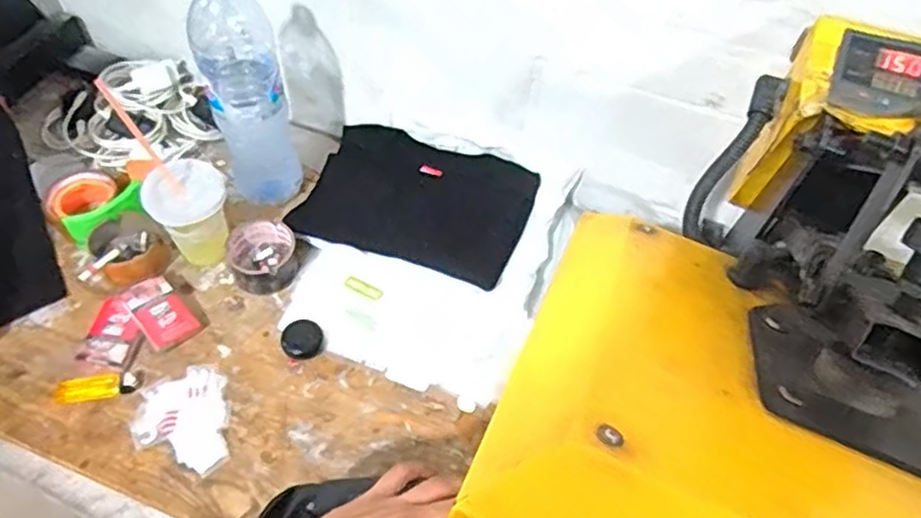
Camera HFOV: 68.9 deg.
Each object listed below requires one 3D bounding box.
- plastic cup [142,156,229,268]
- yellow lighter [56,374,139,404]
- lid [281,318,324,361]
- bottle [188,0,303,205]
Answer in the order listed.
[{"bbox_3d":[-0.315,-0.053,0.793,0.083,0.112,0.077,2,55,-3],"label":"plastic cup"},{"bbox_3d":[-0.395,0.139,0.732,0.076,0.013,0.028,-12,57,-13],"label":"yellow lighter"},{"bbox_3d":[-0.183,0.093,0.780,0.046,0.015,0.050,2,55,-3],"label":"lid"},{"bbox_3d":[-0.250,-0.191,0.788,0.088,0.294,0.072,-14,57,-14],"label":"bottle"}]

